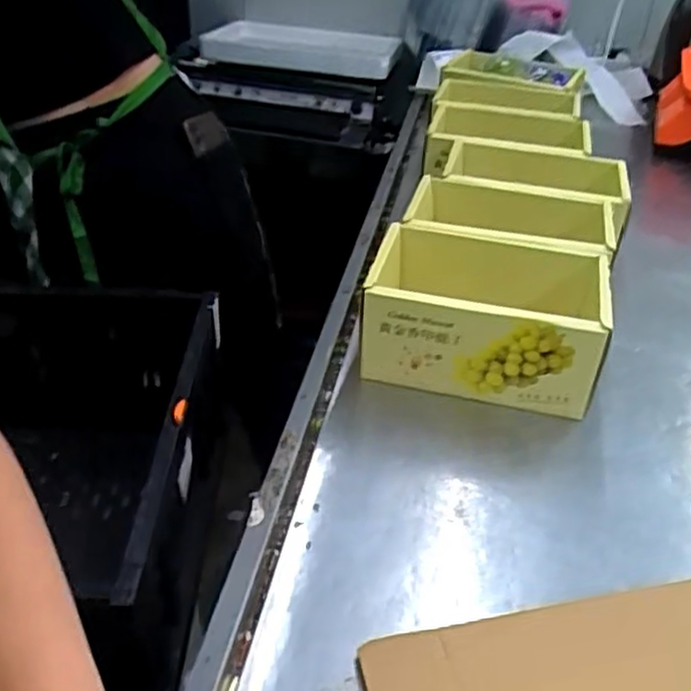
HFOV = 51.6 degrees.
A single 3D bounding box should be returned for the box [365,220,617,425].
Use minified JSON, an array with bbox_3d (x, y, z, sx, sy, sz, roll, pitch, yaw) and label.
[{"bbox_3d":[0.144,-0.029,0.753,0.229,0.126,0.167,10,37,10],"label":"box"}]

